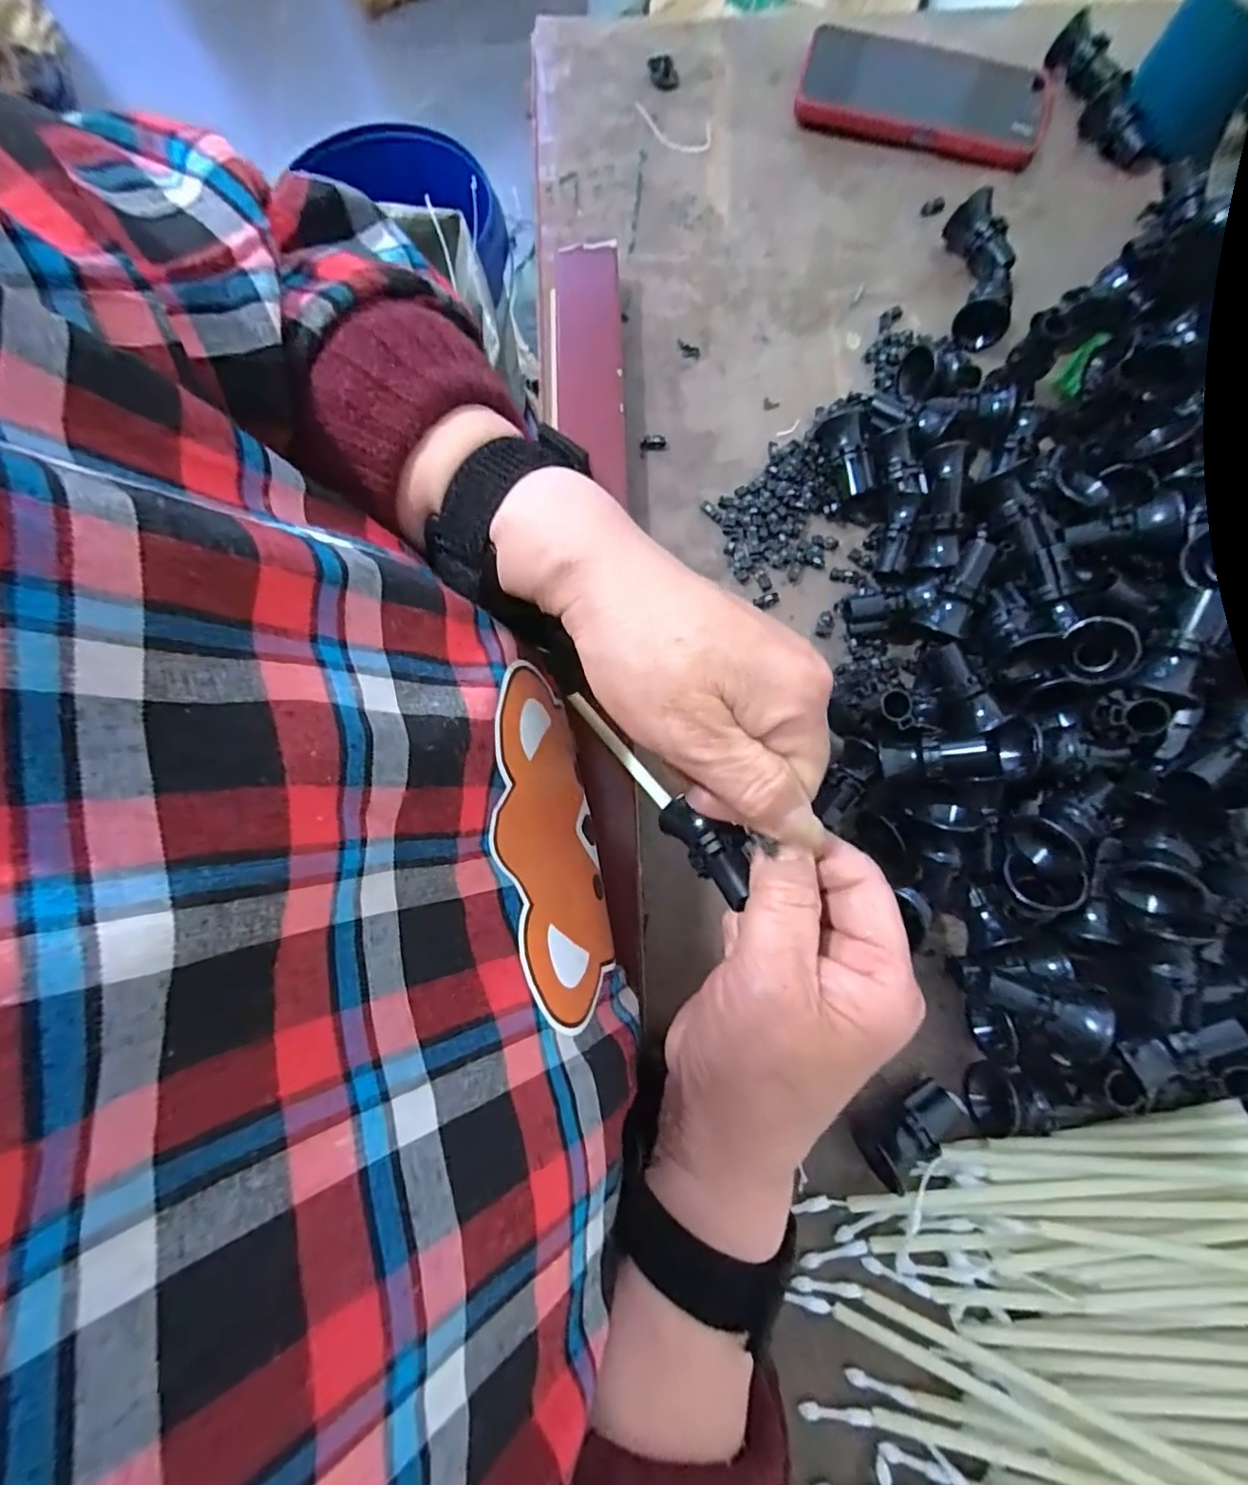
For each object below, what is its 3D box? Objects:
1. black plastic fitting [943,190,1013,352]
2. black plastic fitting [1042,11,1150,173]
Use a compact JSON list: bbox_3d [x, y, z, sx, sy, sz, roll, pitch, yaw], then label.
[{"bbox_3d":[0.226,-0.295,0.367,0.036,0.033,0.086,2,78,-1],"label":"black plastic fitting"},{"bbox_3d":[0.326,-0.438,0.401,0.028,0.031,0.114,-20,79,-5],"label":"black plastic fitting"}]

